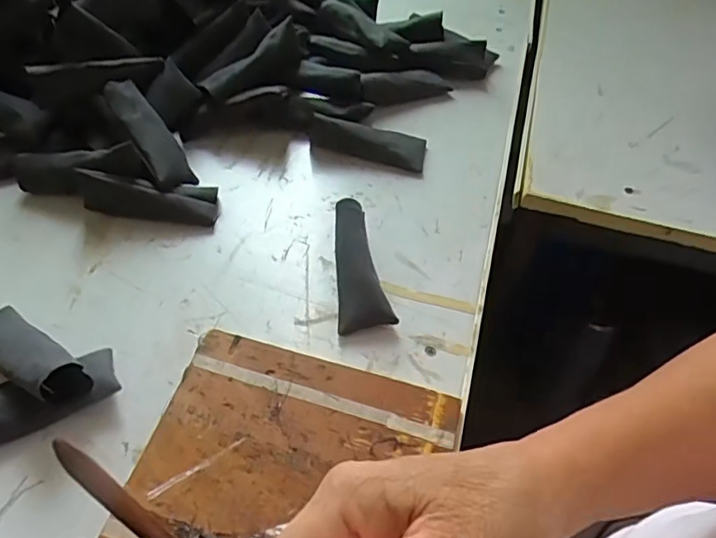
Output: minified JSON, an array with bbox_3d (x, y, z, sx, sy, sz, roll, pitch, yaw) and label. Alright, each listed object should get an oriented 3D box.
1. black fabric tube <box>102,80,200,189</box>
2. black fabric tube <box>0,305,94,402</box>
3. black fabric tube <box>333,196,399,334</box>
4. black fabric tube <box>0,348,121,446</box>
[{"bbox_3d":[-0.173,-0.111,0.473,0.035,0.023,0.104,-32,85,-26],"label":"black fabric tube"},{"bbox_3d":[-0.213,0.054,0.365,0.106,0.025,0.039,19,51,31],"label":"black fabric tube"},{"bbox_3d":[0.000,-0.005,0.430,0.039,0.012,0.104,-5,69,-9],"label":"black fabric tube"},{"bbox_3d":[-0.204,0.083,0.356,0.102,0.025,0.039,-23,57,-21],"label":"black fabric tube"}]

